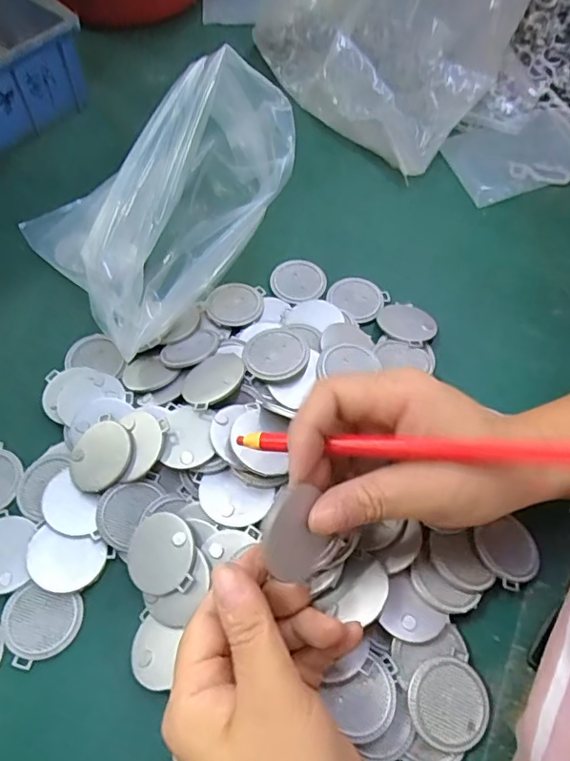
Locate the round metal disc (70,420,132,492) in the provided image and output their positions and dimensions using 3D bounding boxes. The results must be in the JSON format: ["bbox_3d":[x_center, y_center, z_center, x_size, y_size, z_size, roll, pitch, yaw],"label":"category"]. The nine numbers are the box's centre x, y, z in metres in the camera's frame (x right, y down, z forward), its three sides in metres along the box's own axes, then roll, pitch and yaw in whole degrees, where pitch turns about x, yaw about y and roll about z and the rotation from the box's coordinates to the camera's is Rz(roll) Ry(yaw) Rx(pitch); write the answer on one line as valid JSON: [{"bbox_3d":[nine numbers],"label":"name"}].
[{"bbox_3d":[-0.105,0.043,0.309,0.035,0.004,0.040,14,76,18],"label":"round metal disc"}]

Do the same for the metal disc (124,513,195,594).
[{"bbox_3d":[-0.066,0.091,0.284,0.038,0.004,0.039,-5,75,17],"label":"metal disc"}]

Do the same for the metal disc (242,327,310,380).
[{"bbox_3d":[-0.006,-0.017,0.332,0.039,0.004,0.038,-3,54,5],"label":"metal disc"}]

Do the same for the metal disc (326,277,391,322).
[{"bbox_3d":[0.052,-0.061,0.390,0.039,0.004,0.036,0,61,-1],"label":"metal disc"}]

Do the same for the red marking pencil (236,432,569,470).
[{"bbox_3d":[0.055,0.029,0.228,0.161,0.006,0.008,1,60,17],"label":"red marking pencil"}]

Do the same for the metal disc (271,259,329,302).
[{"bbox_3d":[0.010,-0.075,0.400,0.040,0.004,0.037,0,61,-1],"label":"metal disc"}]

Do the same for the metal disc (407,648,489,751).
[{"bbox_3d":[0.079,0.157,0.263,0.039,0.004,0.038,4,67,-9],"label":"metal disc"}]

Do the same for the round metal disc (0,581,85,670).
[{"bbox_3d":[-0.129,0.125,0.285,0.040,0.005,0.037,0,61,-1],"label":"round metal disc"}]

